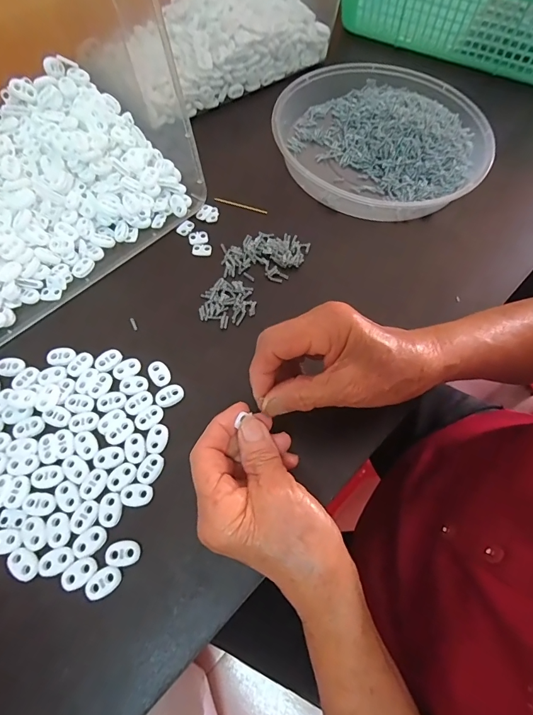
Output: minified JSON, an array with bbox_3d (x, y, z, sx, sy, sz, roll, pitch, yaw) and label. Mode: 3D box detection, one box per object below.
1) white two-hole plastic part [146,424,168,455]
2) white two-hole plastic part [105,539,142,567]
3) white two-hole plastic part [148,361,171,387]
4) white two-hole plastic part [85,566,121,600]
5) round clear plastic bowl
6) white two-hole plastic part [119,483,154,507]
[{"bbox_3d":[-0.084,0.062,0.292,0.015,0.004,0.022,3,64,-1],"label":"white two-hole plastic part"},{"bbox_3d":[-0.097,0.131,0.256,0.022,0.004,0.016,3,64,-1],"label":"white two-hole plastic part"},{"bbox_3d":[-0.088,0.013,0.314,0.015,0.004,0.023,-30,69,-15],"label":"white two-hole plastic part"},{"bbox_3d":[-0.106,0.146,0.246,0.022,0.004,0.016,-38,71,-18],"label":"white two-hole plastic part"},{"bbox_3d":[0.126,-0.247,0.428,0.228,0.041,0.245,1,64,-2],"label":"round clear plastic bowl"},{"bbox_3d":[-0.093,0.098,0.272,0.022,0.004,0.015,2,64,-1],"label":"white two-hole plastic part"}]

